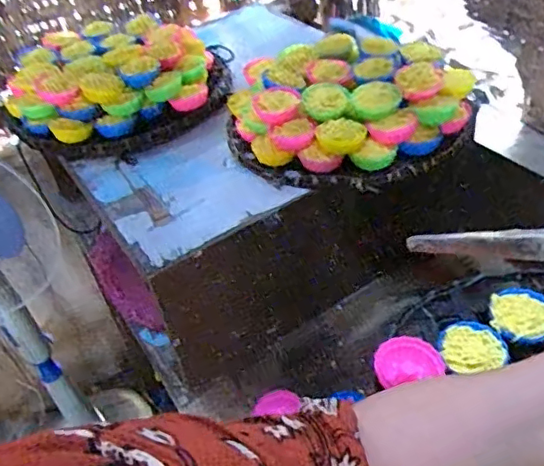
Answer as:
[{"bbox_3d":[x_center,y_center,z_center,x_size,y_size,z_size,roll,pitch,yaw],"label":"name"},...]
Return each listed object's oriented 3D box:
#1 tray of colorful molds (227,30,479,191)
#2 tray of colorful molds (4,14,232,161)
[{"bbox_3d":[0.103,-0.175,0.782,0.318,0.097,0.261,-5,44,0],"label":"tray of colorful molds"},{"bbox_3d":[-0.241,-0.239,0.888,0.315,0.085,0.283,4,45,9],"label":"tray of colorful molds"}]

